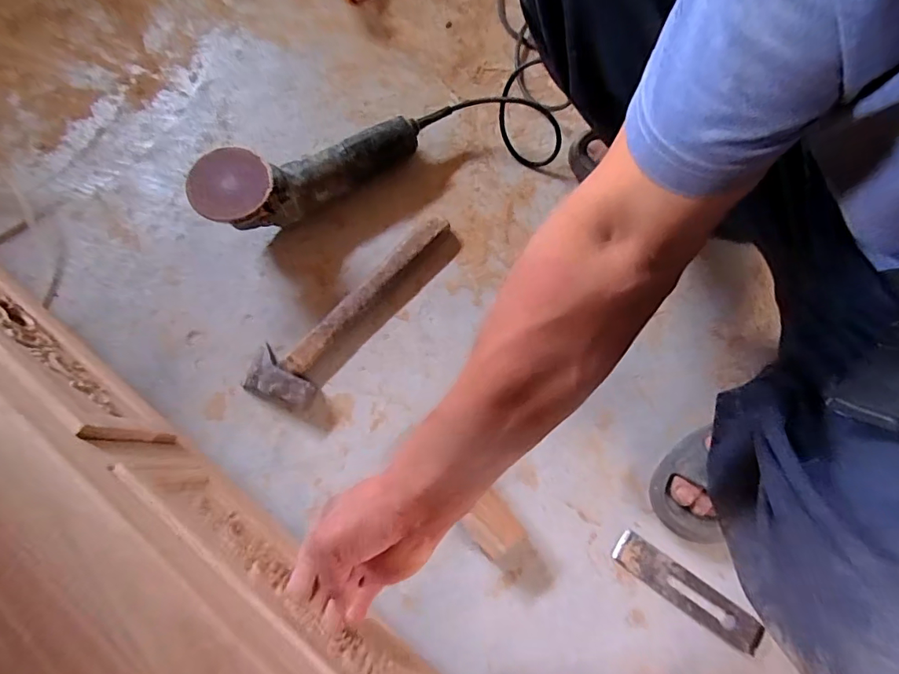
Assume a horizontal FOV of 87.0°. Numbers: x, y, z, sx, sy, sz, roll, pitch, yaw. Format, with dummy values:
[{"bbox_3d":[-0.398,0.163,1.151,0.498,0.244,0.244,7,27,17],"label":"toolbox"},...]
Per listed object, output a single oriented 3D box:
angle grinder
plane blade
[{"bbox_3d":[-0.175,-0.209,0.608,0.291,0.084,0.087,-26,78,-21],"label":"angle grinder"},{"bbox_3d":[0.267,0.285,0.533,0.177,0.004,0.041,34,78,7],"label":"plane blade"}]

